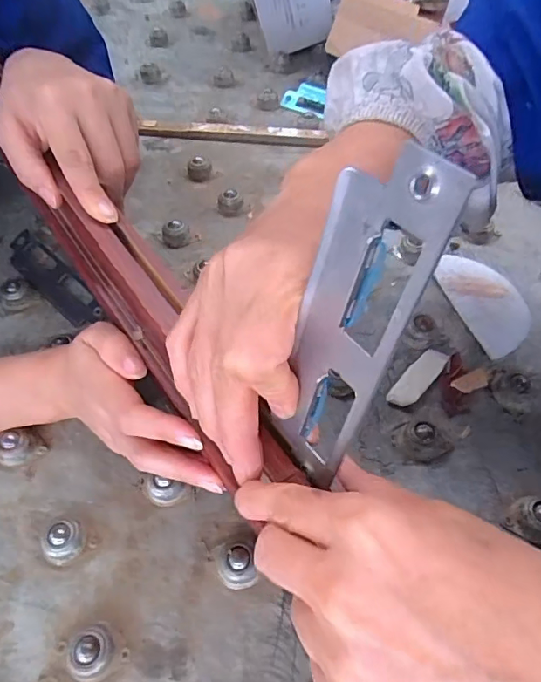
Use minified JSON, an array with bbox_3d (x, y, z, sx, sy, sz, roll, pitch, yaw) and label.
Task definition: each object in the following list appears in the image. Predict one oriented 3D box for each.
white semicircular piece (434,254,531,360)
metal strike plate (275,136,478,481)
[{"bbox_3d":[0.189,-0.037,0.429,0.059,0.006,0.106,-16,55,-9],"label":"white semicircular piece"},{"bbox_3d":[0.024,0.001,0.167,0.006,0.132,0.038,-28,56,-38],"label":"metal strike plate"}]

